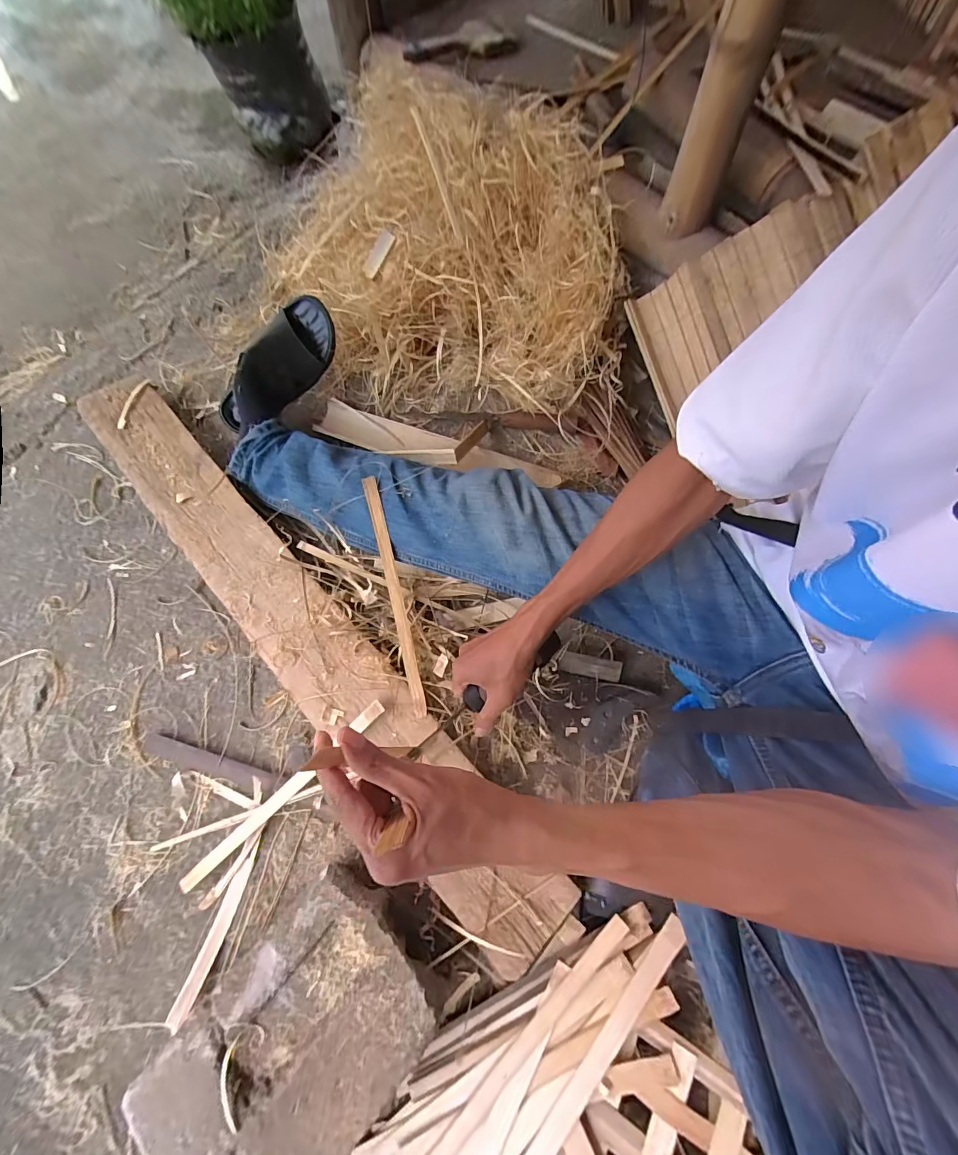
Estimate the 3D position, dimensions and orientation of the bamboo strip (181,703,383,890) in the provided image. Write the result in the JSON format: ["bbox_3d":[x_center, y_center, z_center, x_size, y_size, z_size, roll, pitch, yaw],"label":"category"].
[{"bbox_3d":[-0.259,0.286,0.563,0.345,0.007,0.025,-43,56,-2],"label":"bamboo strip"}]

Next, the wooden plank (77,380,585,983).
[{"bbox_3d":[-0.298,0.033,0.637,0.139,0.033,1.048,-40,76,-11],"label":"wooden plank"}]

